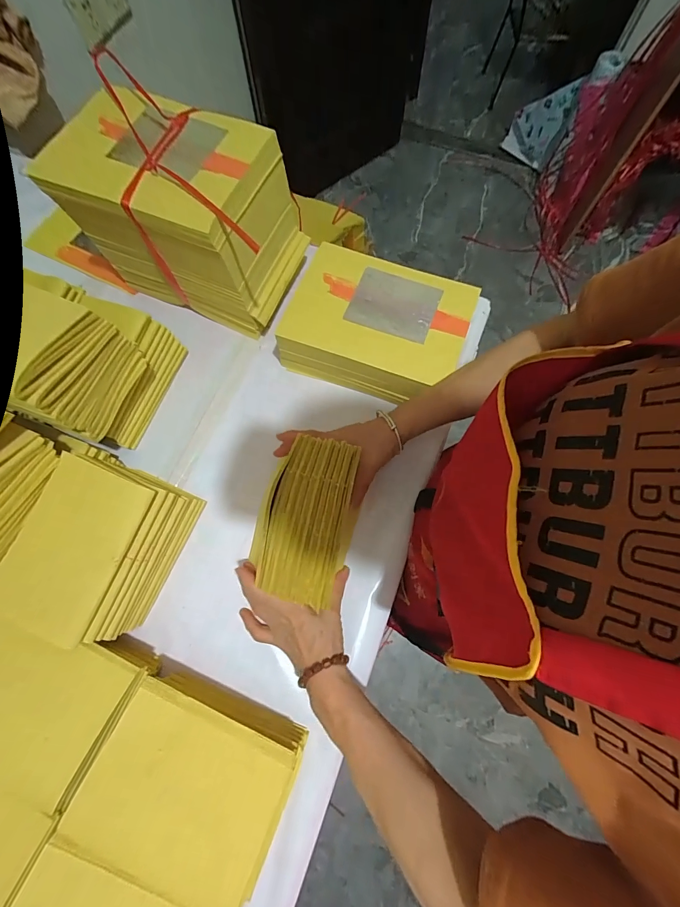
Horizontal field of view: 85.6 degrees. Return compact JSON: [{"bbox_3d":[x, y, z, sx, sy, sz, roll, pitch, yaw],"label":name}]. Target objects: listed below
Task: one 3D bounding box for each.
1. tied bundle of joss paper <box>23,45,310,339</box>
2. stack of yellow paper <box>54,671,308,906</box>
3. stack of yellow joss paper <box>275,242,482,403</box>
[{"bbox_3d":[-0.186,-0.301,0.477,0.249,0.172,0.156,21,74,7],"label":"tied bundle of joss paper"},{"bbox_3d":[-0.134,0.307,0.348,0.169,0.084,0.121,22,74,8],"label":"stack of yellow paper"},{"bbox_3d":[0.051,-0.171,0.495,0.219,0.072,0.156,20,74,7],"label":"stack of yellow joss paper"}]

